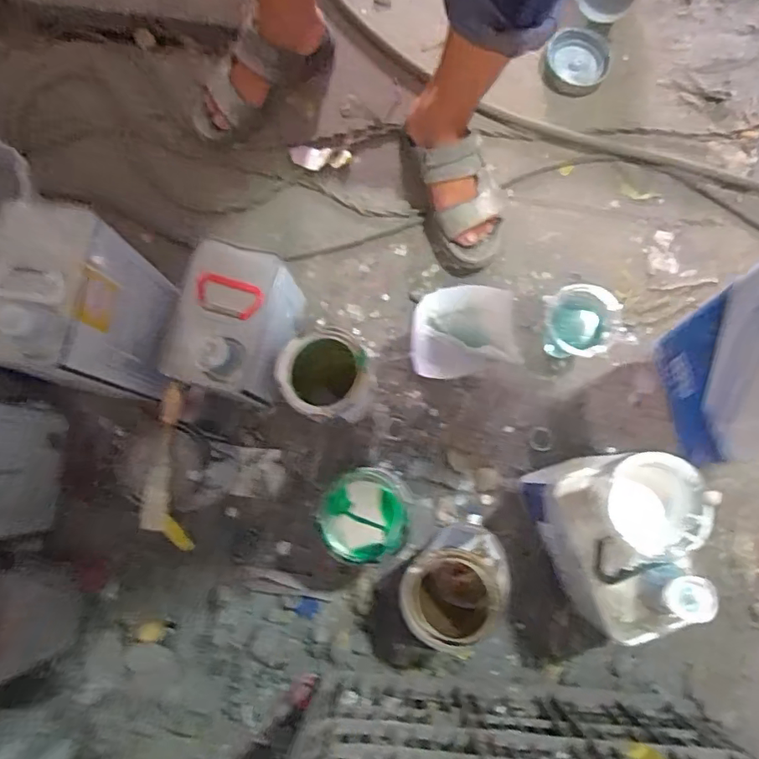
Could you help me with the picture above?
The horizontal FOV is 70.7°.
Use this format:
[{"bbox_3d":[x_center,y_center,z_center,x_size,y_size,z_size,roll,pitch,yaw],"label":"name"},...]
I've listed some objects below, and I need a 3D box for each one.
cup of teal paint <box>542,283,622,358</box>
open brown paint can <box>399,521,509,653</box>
[{"bbox_3d":[0.266,-0.075,0.716,0.094,0.082,0.076,30,81,4],"label":"cup of teal paint"},{"bbox_3d":[0.082,0.230,0.631,0.111,0.141,0.110,0,80,-1],"label":"open brown paint can"}]

